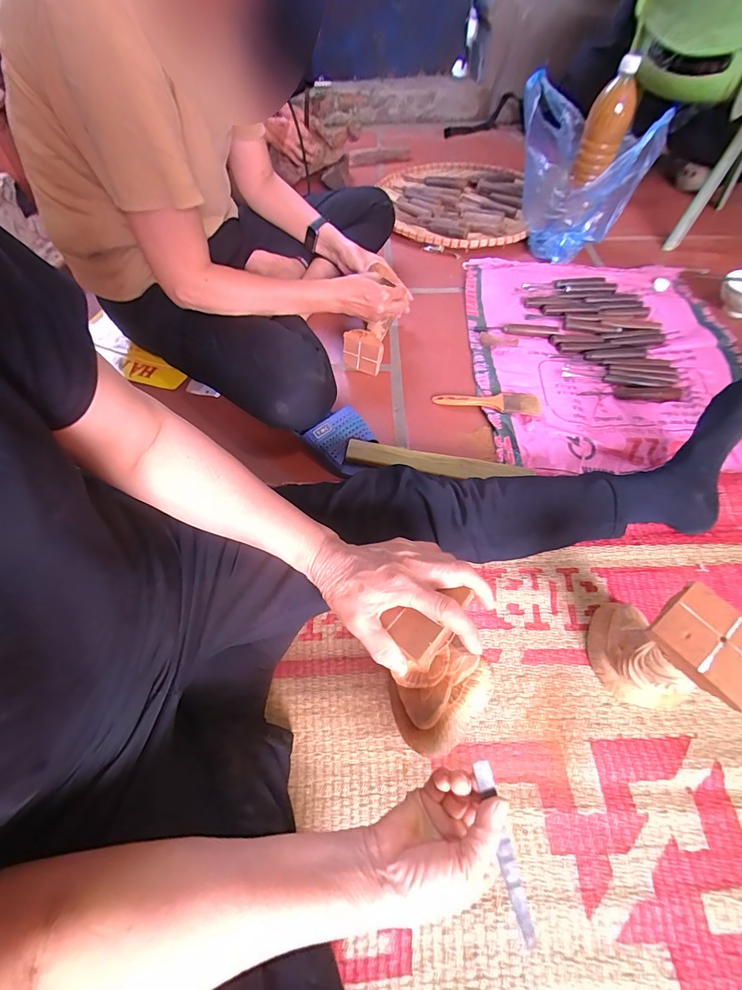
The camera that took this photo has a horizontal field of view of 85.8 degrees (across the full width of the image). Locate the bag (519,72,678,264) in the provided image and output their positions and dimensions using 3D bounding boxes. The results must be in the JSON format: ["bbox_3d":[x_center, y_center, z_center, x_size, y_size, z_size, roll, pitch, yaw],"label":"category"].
[{"bbox_3d":[0.450,-0.695,0.877,0.270,0.307,0.163,17,59,14],"label":"bag"}]

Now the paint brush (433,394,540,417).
[{"bbox_3d":[0.203,-0.164,0.702,0.181,0.014,0.051,8,57,8],"label":"paint brush"}]

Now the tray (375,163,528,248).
[{"bbox_3d":[0.217,-0.831,1.129,0.412,0.064,0.482,6,57,7],"label":"tray"}]

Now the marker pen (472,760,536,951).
[{"bbox_3d":[0.106,0.283,0.316,0.014,0.012,0.154,-17,93,-8],"label":"marker pen"}]

